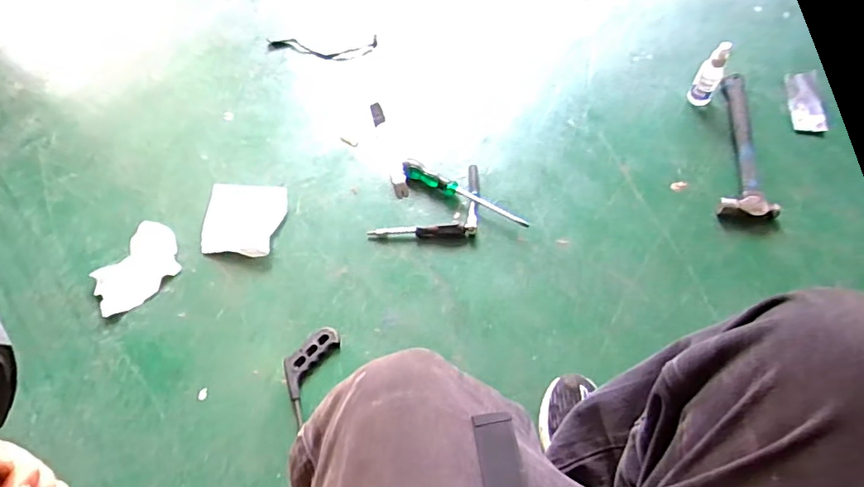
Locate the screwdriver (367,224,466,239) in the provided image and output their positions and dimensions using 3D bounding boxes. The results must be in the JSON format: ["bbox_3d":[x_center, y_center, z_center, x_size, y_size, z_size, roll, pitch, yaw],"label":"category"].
[{"bbox_3d":[-0.028,-0.021,0.970,0.173,0.027,0.018,1,63,3],"label":"screwdriver"}]

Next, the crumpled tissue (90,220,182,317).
[{"bbox_3d":[-0.520,0.043,0.952,0.117,0.020,0.164,37,70,18],"label":"crumpled tissue"}]

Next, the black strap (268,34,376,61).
[{"bbox_3d":[-0.243,-0.428,1.190,0.242,0.006,0.073,-2,63,1],"label":"black strap"}]

